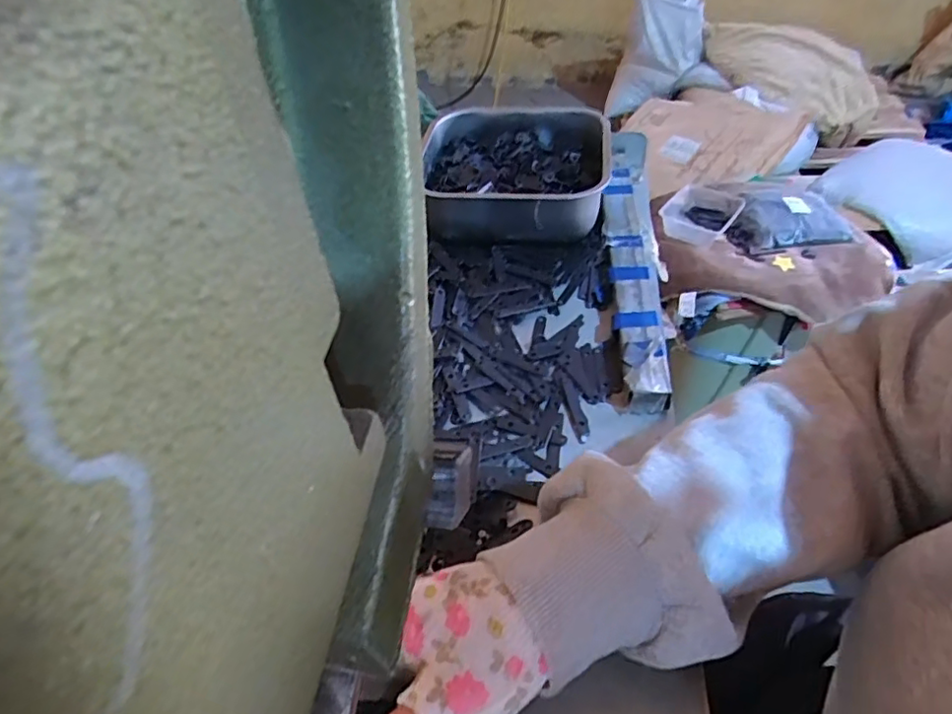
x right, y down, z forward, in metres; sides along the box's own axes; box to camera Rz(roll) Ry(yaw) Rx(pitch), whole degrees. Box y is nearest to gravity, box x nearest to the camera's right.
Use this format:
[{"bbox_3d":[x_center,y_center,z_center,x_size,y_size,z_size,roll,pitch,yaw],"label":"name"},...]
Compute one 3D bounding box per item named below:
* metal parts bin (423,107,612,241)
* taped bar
[{"bbox_3d":[0.034,-0.180,0.601,0.169,0.065,0.182,6,47,8],"label":"metal parts bin"},{"bbox_3d":[0.137,-0.098,0.541,0.041,0.029,0.342,4,47,6],"label":"taped bar"}]

